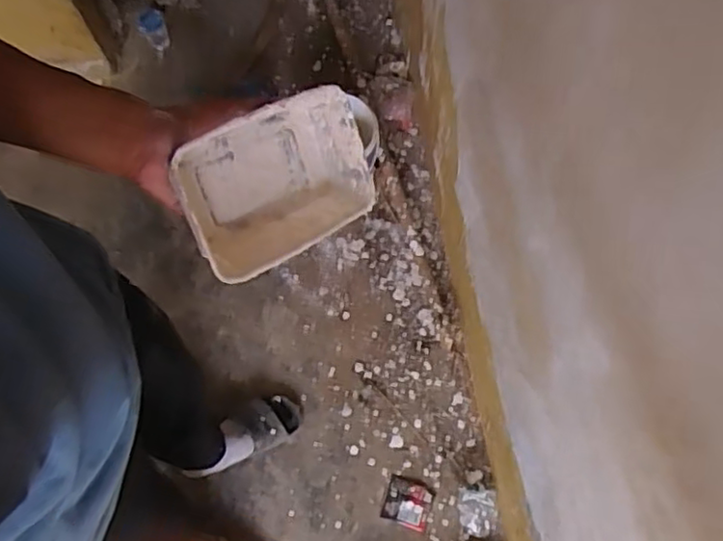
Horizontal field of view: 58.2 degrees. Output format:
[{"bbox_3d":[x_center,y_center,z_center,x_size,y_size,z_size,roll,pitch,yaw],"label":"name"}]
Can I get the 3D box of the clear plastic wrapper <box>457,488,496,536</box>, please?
[{"bbox_3d":[0.226,0.472,1.266,0.075,0.014,0.084,-6,70,21],"label":"clear plastic wrapper"}]

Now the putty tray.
[{"bbox_3d":[-0.073,-0.083,0.578,0.194,0.068,0.127,-33,114,-25],"label":"putty tray"}]

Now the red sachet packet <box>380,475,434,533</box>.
[{"bbox_3d":[0.093,0.467,1.301,0.090,0.012,0.084,18,69,6],"label":"red sachet packet"}]

